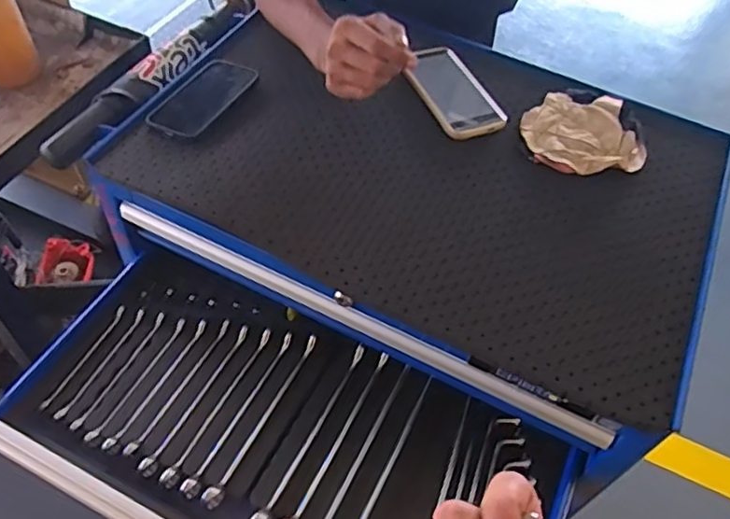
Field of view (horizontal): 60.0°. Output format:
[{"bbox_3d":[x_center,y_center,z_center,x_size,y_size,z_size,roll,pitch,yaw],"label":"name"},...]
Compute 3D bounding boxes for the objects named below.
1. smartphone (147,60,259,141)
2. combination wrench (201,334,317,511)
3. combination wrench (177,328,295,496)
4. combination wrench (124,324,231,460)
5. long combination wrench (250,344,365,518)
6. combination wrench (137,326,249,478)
[{"bbox_3d":[-0.203,-0.202,0.787,0.083,0.011,0.152,22,54,11],"label":"smartphone"},{"bbox_3d":[-0.112,0.178,0.717,0.017,0.015,0.223,25,55,13],"label":"combination wrench"},{"bbox_3d":[-0.139,0.170,0.718,0.018,0.011,0.215,24,55,12],"label":"combination wrench"},{"bbox_3d":[-0.213,0.146,0.734,0.013,0.005,0.191,25,55,13],"label":"combination wrench"},{"bbox_3d":[-0.058,0.194,0.704,0.020,0.017,0.238,25,55,13],"label":"long combination wrench"},{"bbox_3d":[-0.193,0.156,0.727,0.018,0.008,0.201,23,54,11],"label":"combination wrench"}]

